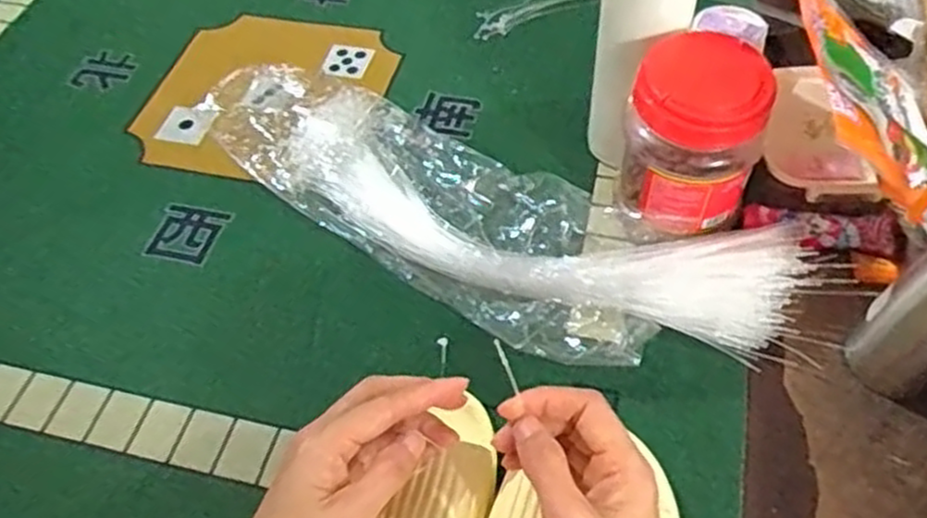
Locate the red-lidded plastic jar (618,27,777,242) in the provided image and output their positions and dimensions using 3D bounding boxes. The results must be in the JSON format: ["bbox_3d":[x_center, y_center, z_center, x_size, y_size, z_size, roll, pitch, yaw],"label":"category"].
[{"bbox_3d":[0.158,-0.091,0.512,0.088,0.126,0.096,-3,53,3],"label":"red-lidded plastic jar"}]

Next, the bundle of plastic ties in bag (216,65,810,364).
[{"bbox_3d":[-0.006,-0.037,0.571,0.499,0.053,0.149,22,58,20],"label":"bundle of plastic ties in bag"}]

